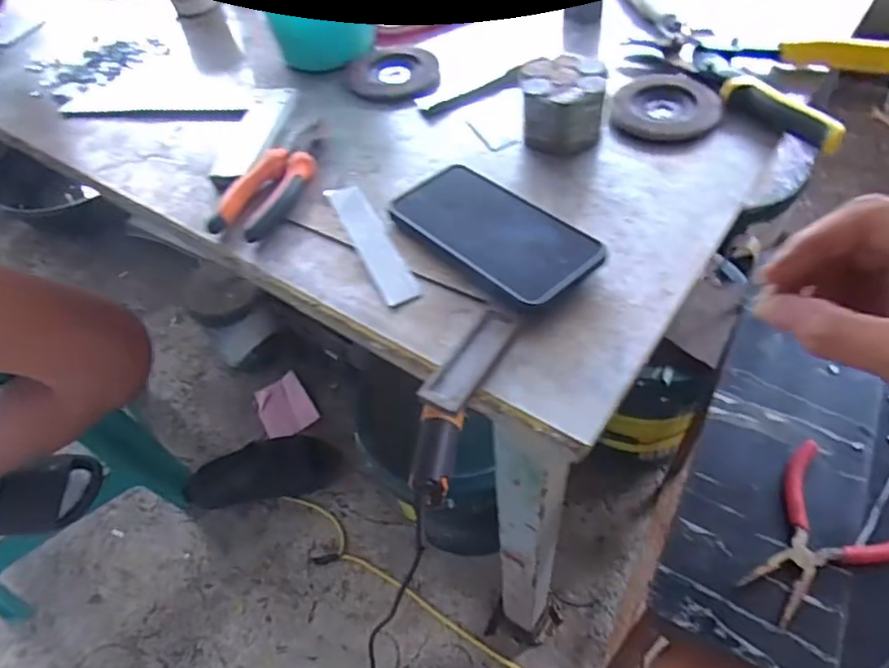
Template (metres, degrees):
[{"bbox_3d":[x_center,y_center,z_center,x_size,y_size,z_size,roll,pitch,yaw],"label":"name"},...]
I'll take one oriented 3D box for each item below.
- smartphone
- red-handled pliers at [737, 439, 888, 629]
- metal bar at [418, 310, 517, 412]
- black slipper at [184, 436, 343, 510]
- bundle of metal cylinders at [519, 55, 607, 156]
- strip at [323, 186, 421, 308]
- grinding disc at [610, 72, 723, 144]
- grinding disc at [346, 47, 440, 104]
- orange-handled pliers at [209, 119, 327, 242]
[{"bbox_3d":[0.032,-0.077,0.434,0.074,0.012,0.156,-40,58,-21],"label":"smartphone"},{"bbox_3d":[0.289,0.159,0.458,0.138,0.013,0.100,-38,58,-22],"label":"red-handled pliers"},{"bbox_3d":[0.017,0.015,0.382,0.027,0.005,0.079,23,59,24],"label":"metal bar"},{"bbox_3d":[-0.360,0.273,1.198,0.300,0.050,0.108,-10,52,0],"label":"black slipper"},{"bbox_3d":[0.100,-0.195,0.512,0.068,0.056,0.064,-1,53,8],"label":"bundle of metal cylinders"},{"bbox_3d":[-0.057,-0.072,0.461,0.026,0.004,0.136,-27,56,-7],"label":"strip"},{"bbox_3d":[0.199,-0.204,0.539,0.089,0.020,0.089,-4,52,5],"label":"grinding disc"},{"bbox_3d":[-0.053,-0.267,0.618,0.092,0.015,0.092,-3,52,3],"label":"grinding disc"},{"bbox_3d":[-0.143,-0.134,0.512,0.055,0.018,0.139,10,55,15],"label":"orange-handled pliers"}]

